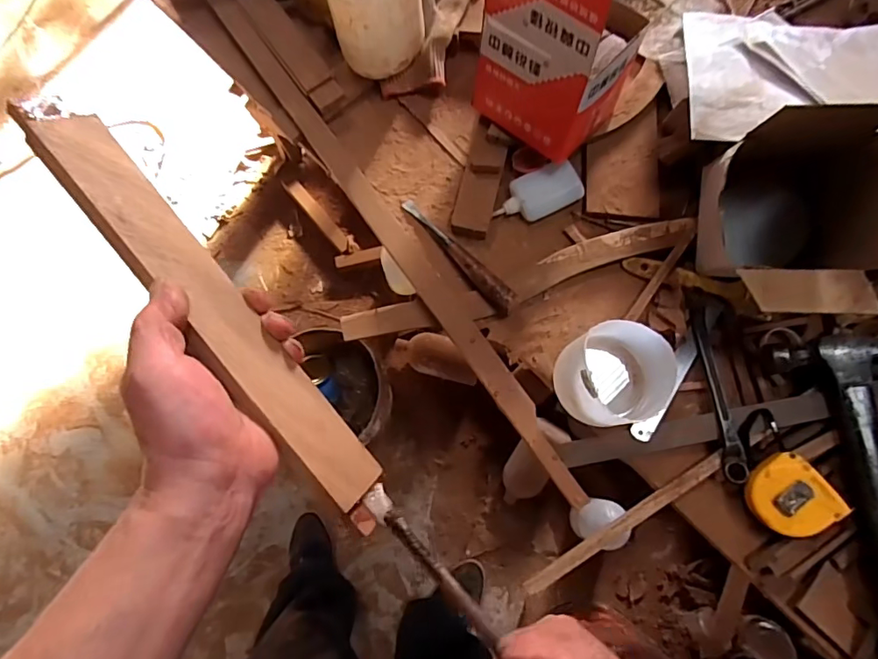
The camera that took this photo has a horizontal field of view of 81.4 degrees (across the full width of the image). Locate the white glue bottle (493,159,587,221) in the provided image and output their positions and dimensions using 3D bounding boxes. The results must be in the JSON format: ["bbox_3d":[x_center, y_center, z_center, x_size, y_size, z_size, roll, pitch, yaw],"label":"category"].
[{"bbox_3d":[0.109,-0.150,0.564,0.094,0.027,0.049,-25,78,-4],"label":"white glue bottle"}]

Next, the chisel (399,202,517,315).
[{"bbox_3d":[0.020,-0.083,0.548,0.029,0.034,0.170,-42,79,-7],"label":"chisel"}]

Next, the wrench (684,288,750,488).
[{"bbox_3d":[0.281,0.050,0.513,0.025,0.012,0.196,-7,77,0],"label":"wrench"}]

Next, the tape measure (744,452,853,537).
[{"bbox_3d":[0.323,0.156,0.472,0.062,0.031,0.066,-36,78,-6],"label":"tape measure"}]

